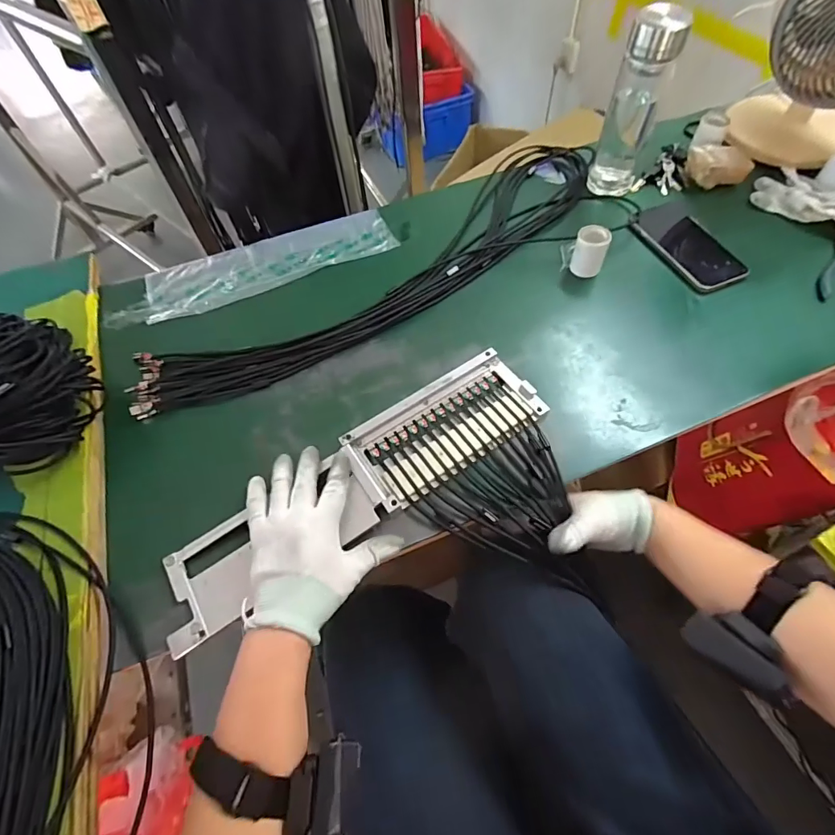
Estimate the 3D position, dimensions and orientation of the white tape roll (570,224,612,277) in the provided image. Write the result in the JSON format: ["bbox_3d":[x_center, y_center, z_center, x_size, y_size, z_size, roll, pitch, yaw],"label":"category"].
[{"bbox_3d":[0.222,-0.215,0.578,0.039,0.050,0.037,-2,58,3],"label":"white tape roll"}]

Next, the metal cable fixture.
[{"bbox_3d":[-0.051,0.060,0.443,0.398,0.017,0.100,-33,63,-16],"label":"metal cable fixture"}]

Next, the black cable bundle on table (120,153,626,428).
[{"bbox_3d":[-0.035,-0.207,0.613,0.700,0.031,0.191,-27,62,-12],"label":"black cable bundle on table"}]

